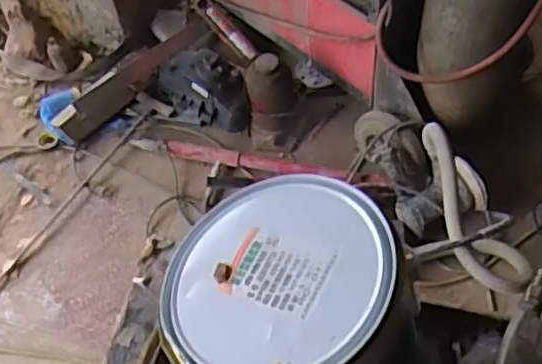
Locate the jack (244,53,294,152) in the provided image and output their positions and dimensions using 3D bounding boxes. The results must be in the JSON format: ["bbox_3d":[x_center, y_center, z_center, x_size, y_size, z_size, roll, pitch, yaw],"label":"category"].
[{"bbox_3d":[-0.003,-0.195,1.618,0.110,0.248,0.109,3,59,7],"label":"jack"}]

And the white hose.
[{"bbox_3d":[0.426,0.058,1.430,0.172,0.132,0.398,-22,82,-11],"label":"white hose"}]

